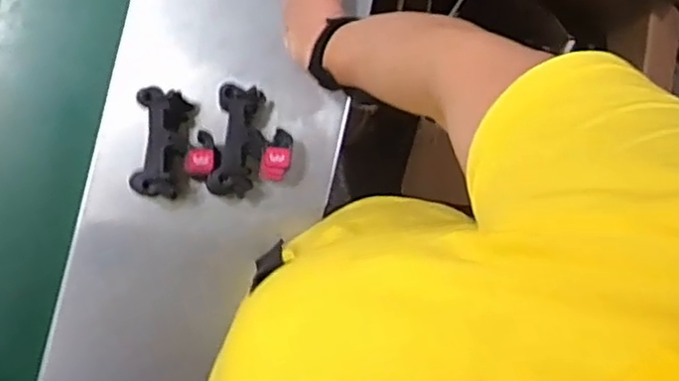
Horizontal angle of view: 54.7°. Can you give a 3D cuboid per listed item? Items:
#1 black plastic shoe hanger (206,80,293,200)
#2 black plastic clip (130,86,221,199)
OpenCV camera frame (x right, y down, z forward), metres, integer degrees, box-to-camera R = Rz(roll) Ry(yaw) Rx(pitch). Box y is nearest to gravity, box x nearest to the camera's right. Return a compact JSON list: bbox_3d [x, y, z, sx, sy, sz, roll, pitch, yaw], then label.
[{"bbox_3d":[-0.086,-0.046,0.653,0.074,0.033,0.107,8,87,-7],"label":"black plastic shoe hanger"},{"bbox_3d":[-0.158,-0.045,0.646,0.081,0.044,0.105,5,87,-7],"label":"black plastic clip"}]

